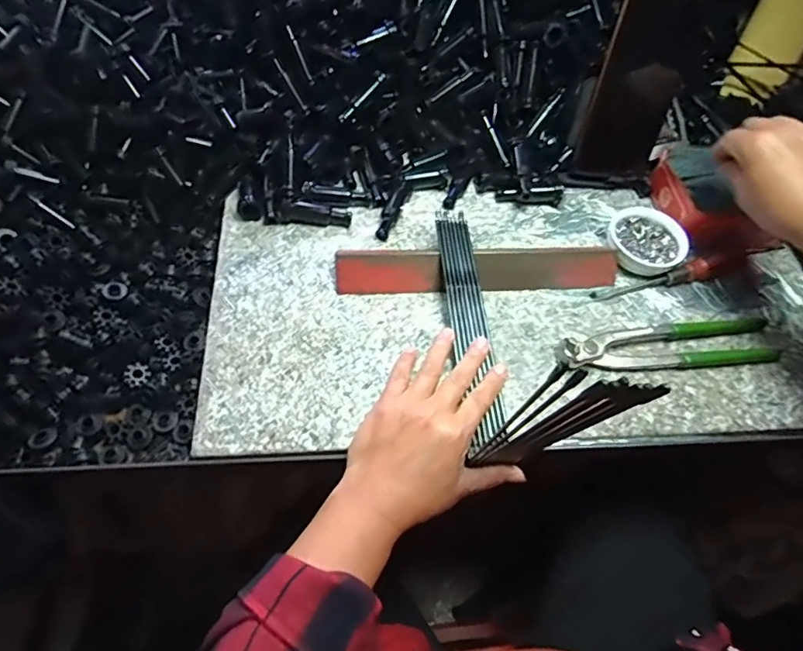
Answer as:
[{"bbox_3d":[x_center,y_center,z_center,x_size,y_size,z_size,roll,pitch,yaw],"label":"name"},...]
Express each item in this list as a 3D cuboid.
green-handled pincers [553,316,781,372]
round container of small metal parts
[{"bbox_3d":[0.233,0.017,0.456,0.198,0.016,0.045,-5,58,-7],"label":"green-handled pincers"},{"bbox_3d":[0.236,-0.079,0.507,0.074,0.027,0.065,27,60,13],"label":"round container of small metal parts"}]

